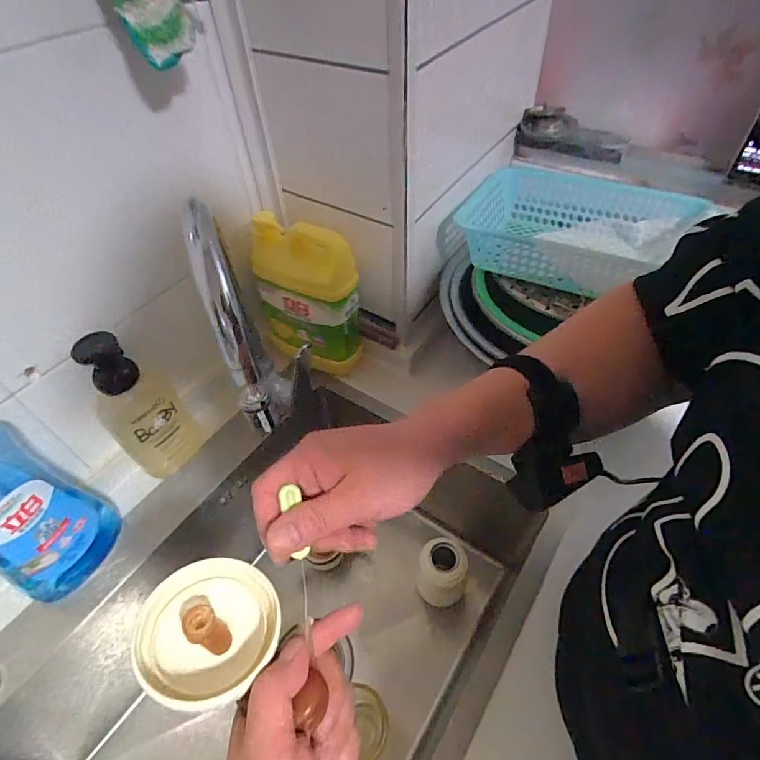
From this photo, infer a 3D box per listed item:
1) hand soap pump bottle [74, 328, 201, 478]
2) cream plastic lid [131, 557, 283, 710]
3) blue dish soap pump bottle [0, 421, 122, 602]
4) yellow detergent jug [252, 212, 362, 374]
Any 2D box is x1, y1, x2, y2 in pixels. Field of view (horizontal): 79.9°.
[{"bbox_3d":[-0.289,0.032,0.550,0.087,0.209,0.073,-34,56,-23],"label":"hand soap pump bottle"},{"bbox_3d":[-0.101,0.146,0.270,0.077,0.028,0.077,5,49,-6],"label":"cream plastic lid"},{"bbox_3d":[-0.372,0.109,0.438,0.090,0.270,0.109,23,55,21],"label":"blue dish soap pump bottle"},{"bbox_3d":[-0.097,-0.117,0.627,0.136,0.195,0.080,32,59,26],"label":"yellow detergent jug"}]

